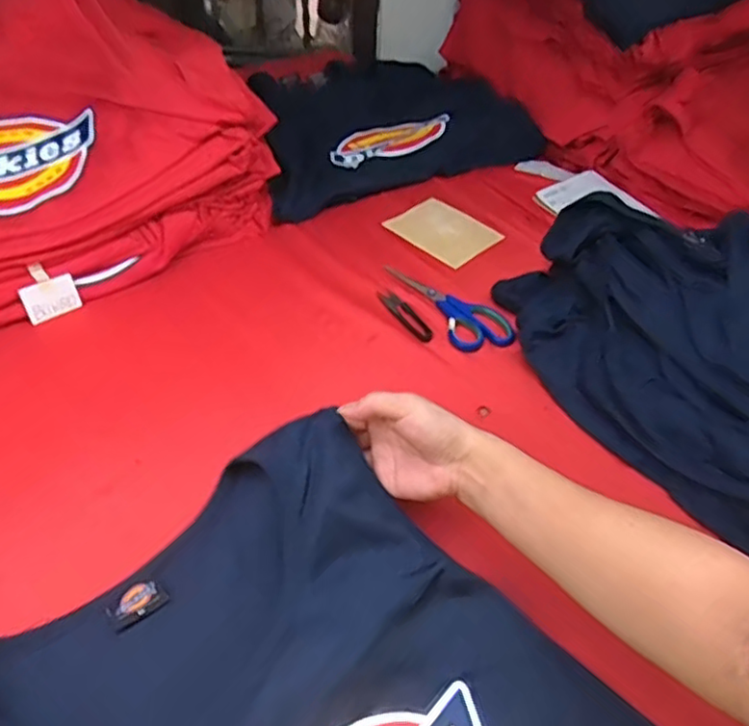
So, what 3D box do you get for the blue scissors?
[{"bbox_3d":[0.082,-0.072,0.756,0.069,0.008,0.182,-23,47,-25],"label":"blue scissors"}]

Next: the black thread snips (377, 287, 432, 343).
[{"bbox_3d":[0.034,-0.056,0.746,0.023,0.005,0.099,-20,46,-23],"label":"black thread snips"}]

